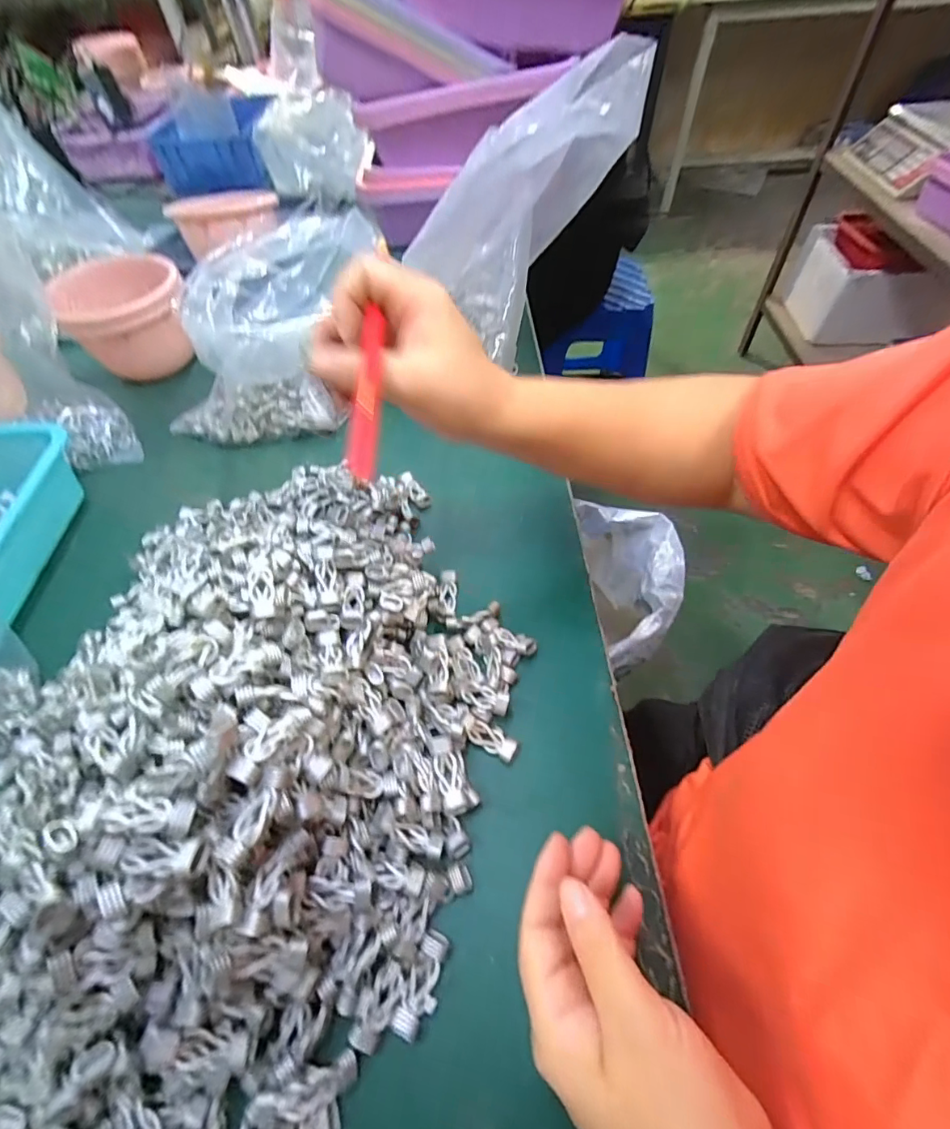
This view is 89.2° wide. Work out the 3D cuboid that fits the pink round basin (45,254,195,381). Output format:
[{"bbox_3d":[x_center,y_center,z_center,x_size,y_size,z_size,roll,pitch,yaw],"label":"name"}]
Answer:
[{"bbox_3d":[-0.422,-0.302,0.600,0.141,0.092,0.119,-24,57,-12],"label":"pink round basin"}]

